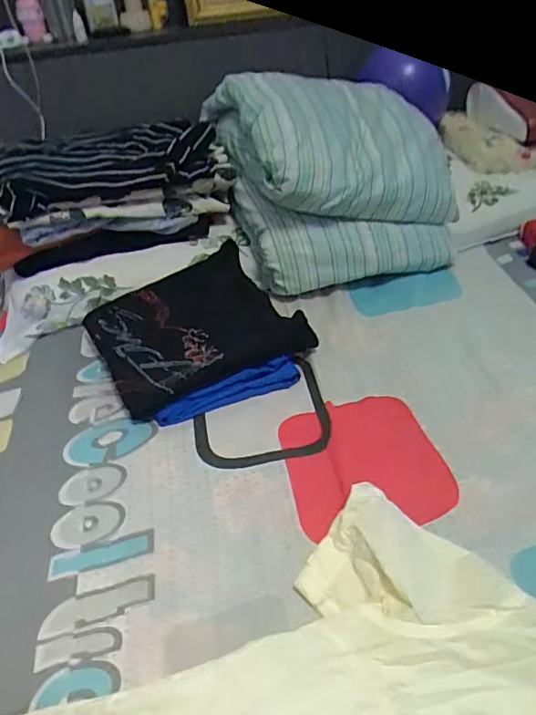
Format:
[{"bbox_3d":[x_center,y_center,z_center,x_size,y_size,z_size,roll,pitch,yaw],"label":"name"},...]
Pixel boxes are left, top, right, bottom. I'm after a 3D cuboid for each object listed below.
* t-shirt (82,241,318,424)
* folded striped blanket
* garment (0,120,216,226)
[{"bbox_3d":[-0.112,-0.041,0.786,0.282,0.060,0.254,-25,44,-22],"label":"t-shirt"},{"bbox_3d":[0.122,-0.324,0.912,0.339,0.301,0.327,-18,42,-15],"label":"folded striped blanket"},{"bbox_3d":[-0.287,-0.334,0.874,0.374,0.081,0.233,-19,43,-16],"label":"garment"}]

